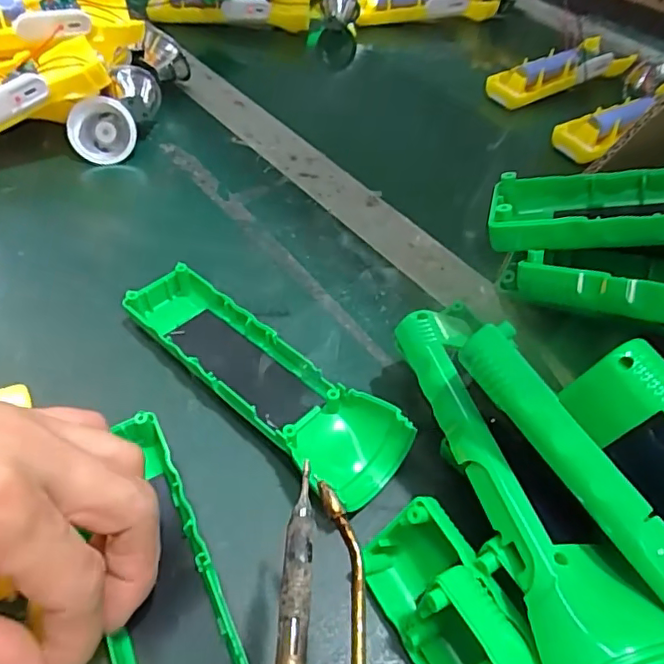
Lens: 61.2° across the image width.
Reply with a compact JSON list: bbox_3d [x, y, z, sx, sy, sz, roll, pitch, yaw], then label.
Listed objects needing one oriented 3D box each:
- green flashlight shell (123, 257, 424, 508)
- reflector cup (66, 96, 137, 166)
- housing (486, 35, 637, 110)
[{"bbox_3d":[-0.038,0.020,0.281,0.162,0.024,0.045,37,56,24],"label":"green flashlight shell"},{"bbox_3d":[-0.168,-0.148,0.413,0.045,0.045,0.031,-1,20,-15],"label":"reflector cup"},{"bbox_3d":[0.225,-0.256,0.555,0.156,0.034,0.047,-23,55,-23],"label":"housing"}]

